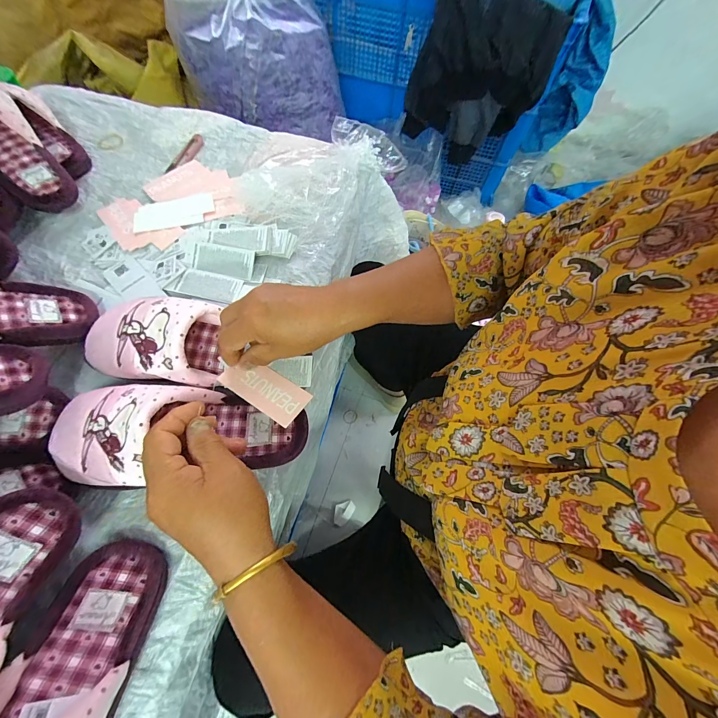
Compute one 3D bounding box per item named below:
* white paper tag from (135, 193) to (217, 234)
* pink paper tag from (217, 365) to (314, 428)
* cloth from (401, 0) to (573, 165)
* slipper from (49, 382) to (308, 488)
[{"bbox_3d":[-0.274,-0.218,0.473,0.113,0.005,0.056,-17,70,-10],"label":"white paper tag"},{"bbox_3d":[-0.100,0.030,0.338,0.094,0.004,0.043,30,58,14],"label":"pink paper tag"},{"bbox_3d":[0.347,-0.792,0.910,0.406,0.365,0.129,-13,66,-10],"label":"cloth"},{"bbox_3d":[-0.168,0.068,0.299,0.235,0.068,0.090,4,64,-12],"label":"slipper"}]

